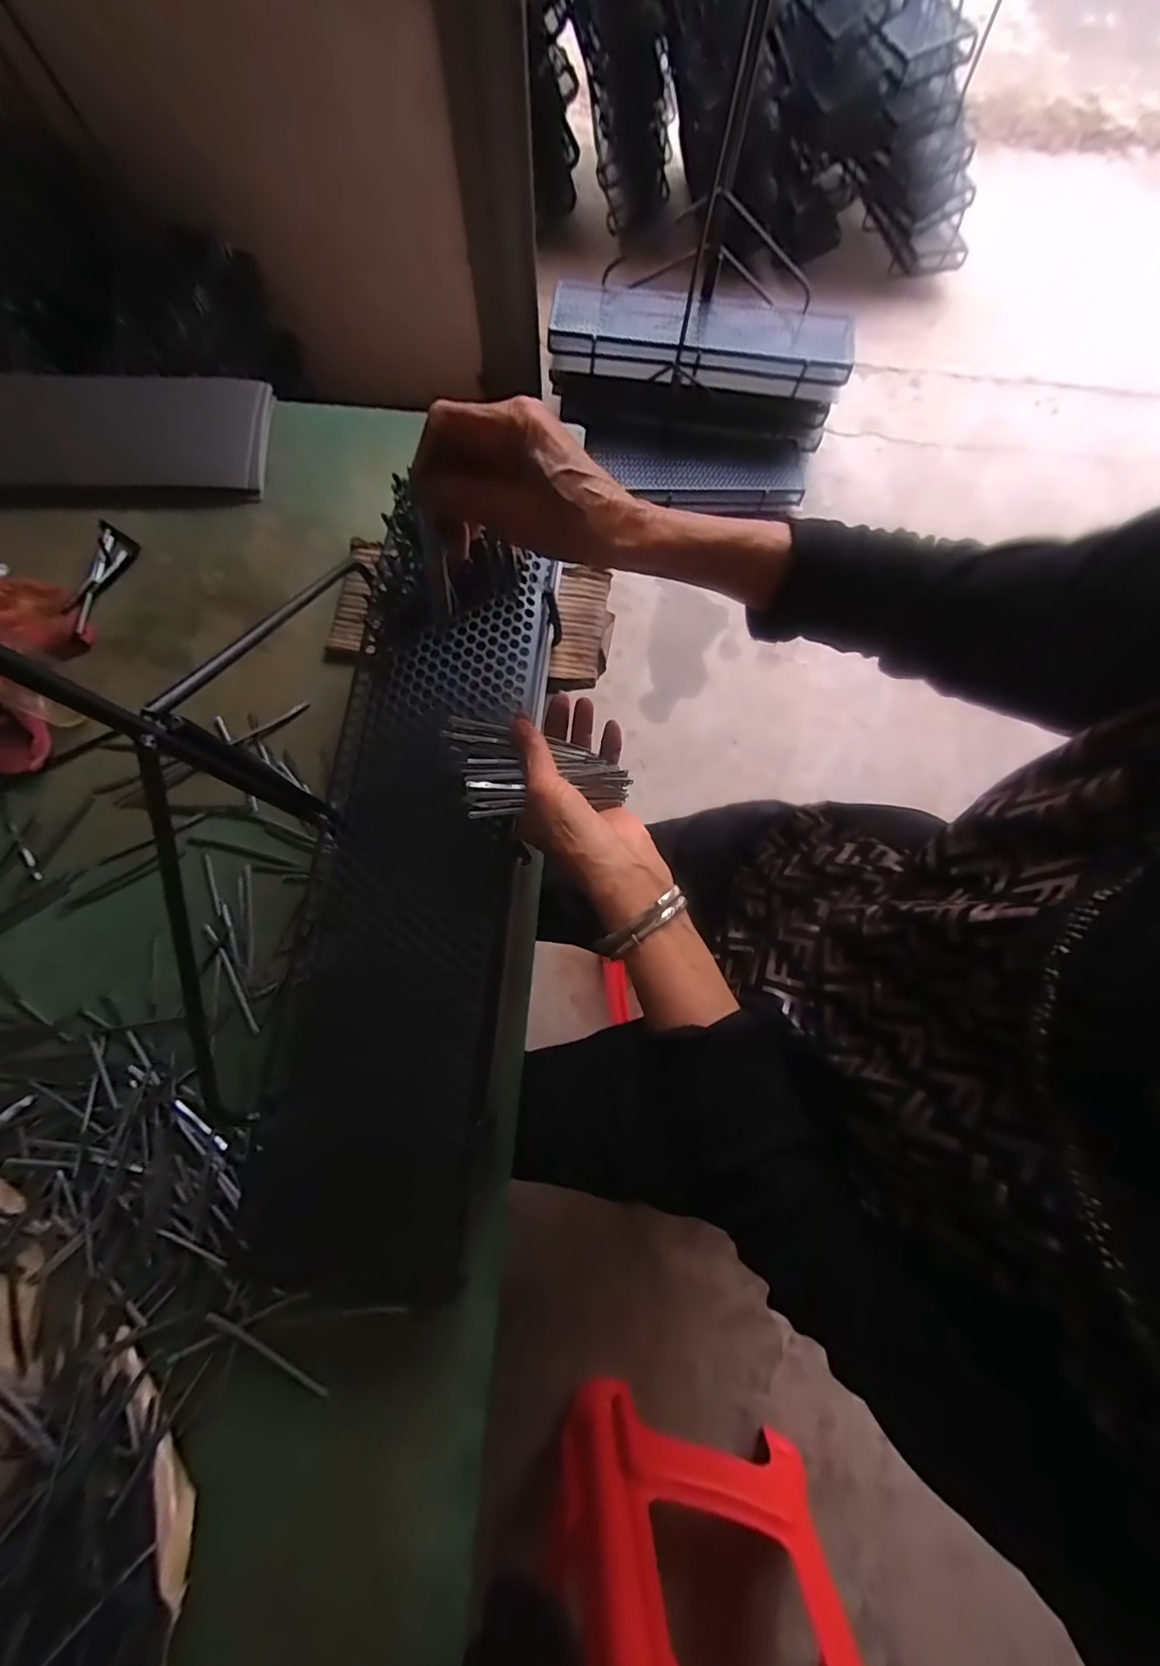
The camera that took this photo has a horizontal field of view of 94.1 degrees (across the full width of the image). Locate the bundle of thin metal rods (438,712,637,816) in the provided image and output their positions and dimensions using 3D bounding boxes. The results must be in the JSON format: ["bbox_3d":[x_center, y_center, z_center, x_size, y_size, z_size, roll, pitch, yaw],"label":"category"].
[{"bbox_3d":[-0.033,-0.038,0.377,0.130,0.025,0.068,13,77,2],"label":"bundle of thin metal rods"}]

